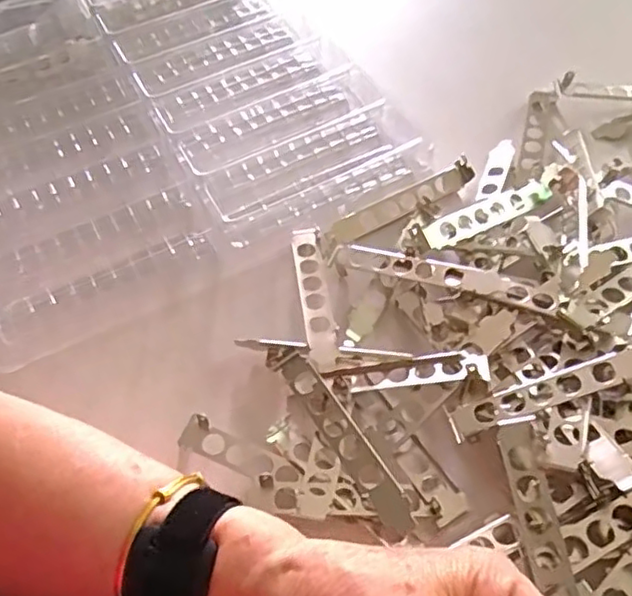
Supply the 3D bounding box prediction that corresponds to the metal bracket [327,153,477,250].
[{"bbox_3d":[0.061,-0.069,0.466,0.128,0.009,0.024,-28,58,-14],"label":"metal bracket"}]

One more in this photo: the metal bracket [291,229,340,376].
[{"bbox_3d":[-0.001,-0.002,0.420,0.019,0.017,0.111,-8,55,-1],"label":"metal bracket"}]

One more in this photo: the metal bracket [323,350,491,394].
[{"bbox_3d":[0.052,0.043,0.373,0.095,0.009,0.021,-8,53,17],"label":"metal bracket"}]

